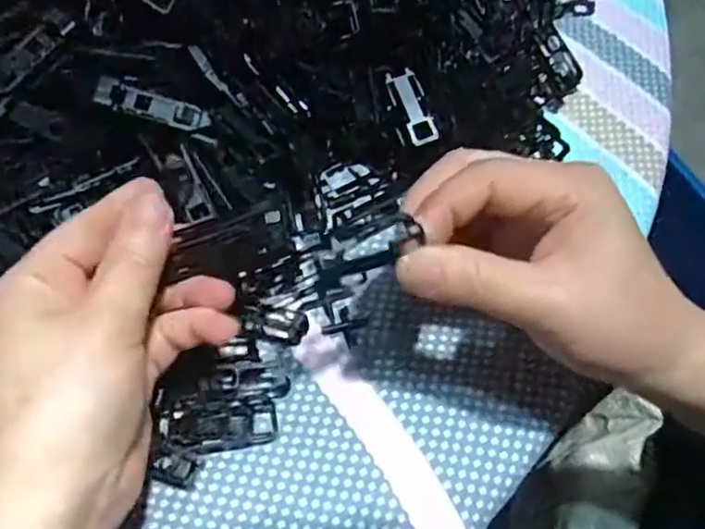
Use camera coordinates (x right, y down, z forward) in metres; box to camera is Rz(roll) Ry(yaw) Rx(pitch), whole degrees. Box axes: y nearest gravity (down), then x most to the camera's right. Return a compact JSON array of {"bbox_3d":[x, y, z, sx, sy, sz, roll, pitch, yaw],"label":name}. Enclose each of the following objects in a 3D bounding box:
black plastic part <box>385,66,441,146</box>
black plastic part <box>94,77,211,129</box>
[{"bbox_3d":[0.030,-0.079,0.320,0.016,0.004,0.041,-19,78,-11],"label":"black plastic part"},{"bbox_3d":[-0.094,-0.075,0.303,0.052,0.004,0.013,16,61,-8],"label":"black plastic part"}]

